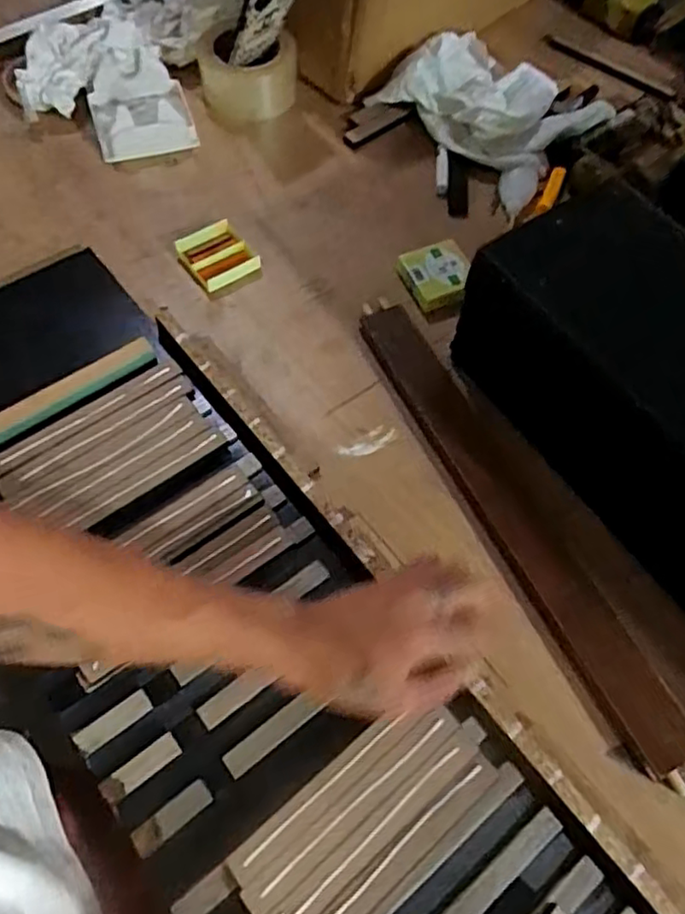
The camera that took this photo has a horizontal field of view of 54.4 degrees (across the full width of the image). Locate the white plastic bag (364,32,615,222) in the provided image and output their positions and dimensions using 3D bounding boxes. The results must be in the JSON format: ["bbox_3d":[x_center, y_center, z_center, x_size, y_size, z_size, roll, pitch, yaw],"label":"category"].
[{"bbox_3d":[0.173,-0.415,0.782,0.182,0.060,0.241,-40,70,-21],"label":"white plastic bag"}]

